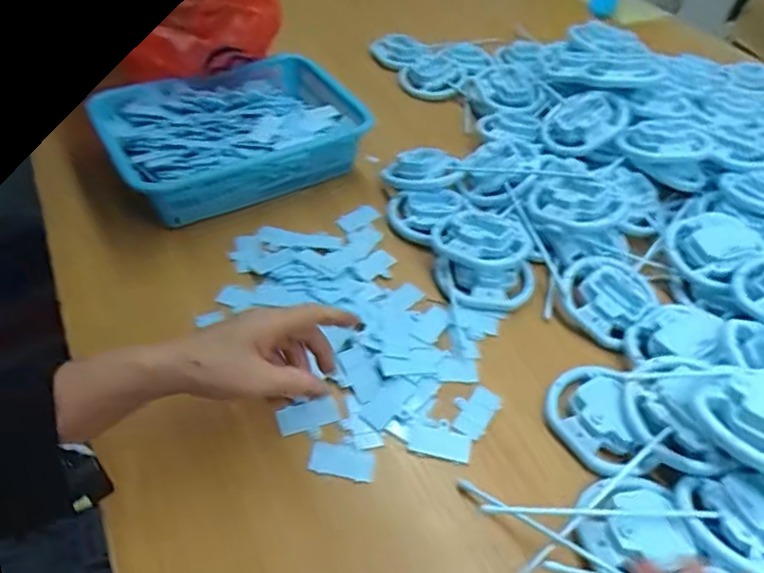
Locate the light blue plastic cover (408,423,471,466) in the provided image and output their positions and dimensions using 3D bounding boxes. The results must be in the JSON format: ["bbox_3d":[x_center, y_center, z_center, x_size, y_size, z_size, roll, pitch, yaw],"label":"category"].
[{"bbox_3d":[0.047,0.131,0.473,0.053,0.004,0.026,11,48,6],"label":"light blue plastic cover"}]

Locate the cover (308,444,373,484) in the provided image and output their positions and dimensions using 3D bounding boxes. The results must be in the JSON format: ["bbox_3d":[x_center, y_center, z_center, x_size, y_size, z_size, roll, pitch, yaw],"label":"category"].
[{"bbox_3d":[-0.032,0.142,0.457,0.052,0.006,0.027,9,48,4],"label":"cover"}]

